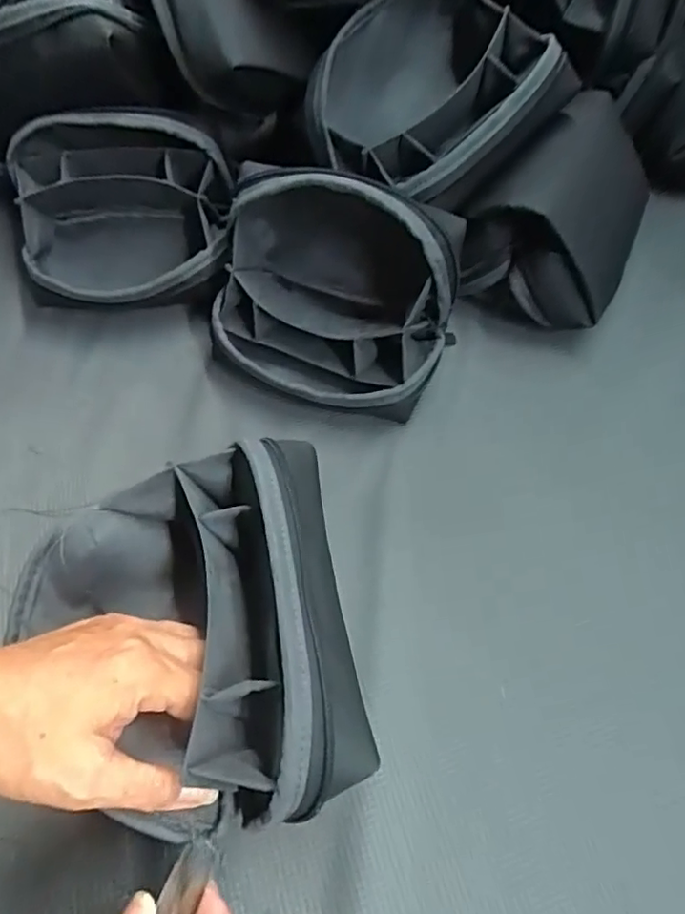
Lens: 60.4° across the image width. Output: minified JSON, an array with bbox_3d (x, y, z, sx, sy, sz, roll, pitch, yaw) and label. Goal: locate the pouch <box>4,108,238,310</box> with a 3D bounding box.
[{"bbox_3d":[-0.169,-0.175,0.448,0.166,0.106,0.110,2,59,2],"label":"pouch"}]

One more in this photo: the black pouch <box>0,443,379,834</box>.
[{"bbox_3d":[-0.073,0.080,0.265,0.147,0.083,0.157,-11,59,-6],"label":"black pouch"}]

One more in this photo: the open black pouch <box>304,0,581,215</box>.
[{"bbox_3d":[0.063,-0.248,0.407,0.139,0.089,0.147,38,66,21],"label":"open black pouch"}]

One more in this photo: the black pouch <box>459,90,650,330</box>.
[{"bbox_3d":[0.171,-0.178,0.439,0.103,0.105,0.161,29,63,17],"label":"black pouch"}]

